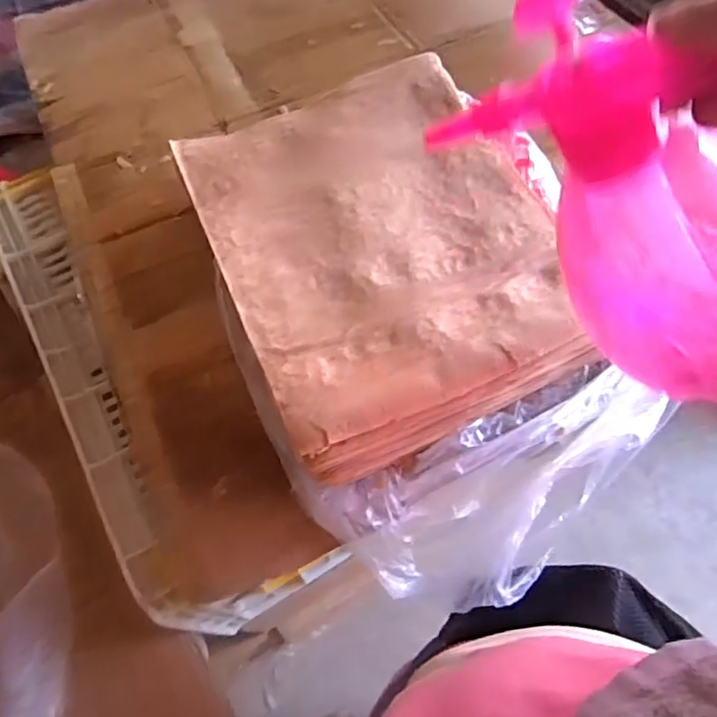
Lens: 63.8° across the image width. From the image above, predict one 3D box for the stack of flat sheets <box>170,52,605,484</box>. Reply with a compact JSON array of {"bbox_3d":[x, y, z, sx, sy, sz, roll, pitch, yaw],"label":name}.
[{"bbox_3d":[0.024,-0.122,0.562,0.317,0.054,0.406,-23,65,-11],"label":"stack of flat sheets"}]

